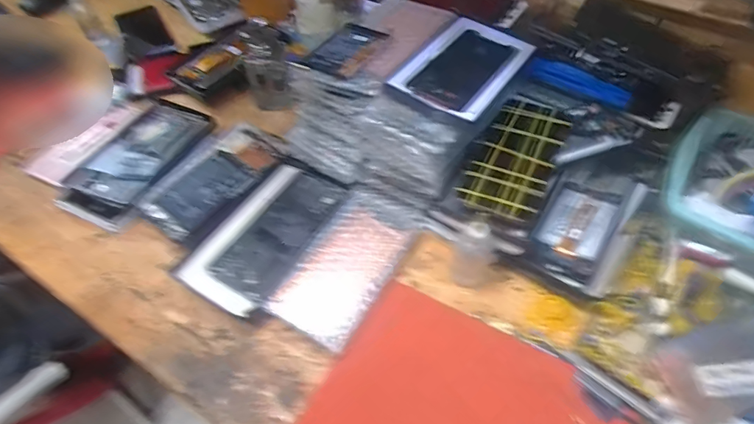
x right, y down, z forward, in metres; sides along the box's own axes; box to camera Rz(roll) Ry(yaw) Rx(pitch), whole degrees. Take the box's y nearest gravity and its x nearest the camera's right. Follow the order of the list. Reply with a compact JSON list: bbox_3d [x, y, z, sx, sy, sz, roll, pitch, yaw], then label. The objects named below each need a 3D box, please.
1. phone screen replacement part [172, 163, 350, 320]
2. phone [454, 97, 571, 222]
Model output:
[{"bbox_3d":[-0.121,0.018,0.509,0.107,0.019,0.194,26,63,19],"label":"phone screen replacement part"},{"bbox_3d":[0.147,-0.060,0.477,0.077,0.017,0.162,22,56,18],"label":"phone"}]

